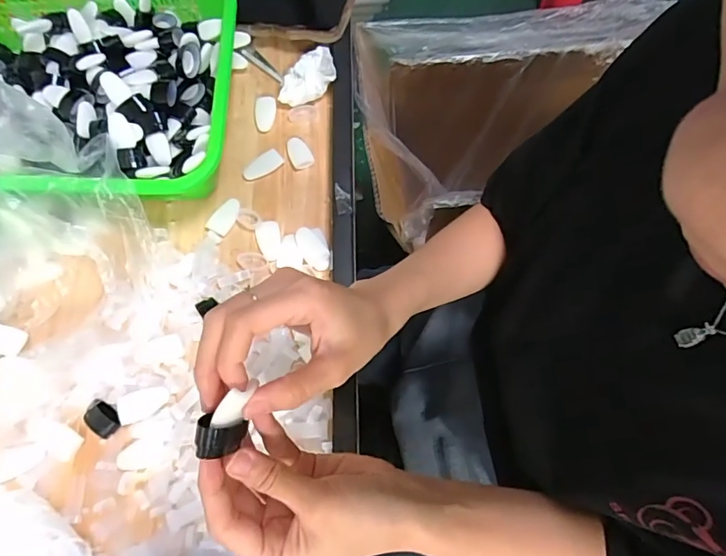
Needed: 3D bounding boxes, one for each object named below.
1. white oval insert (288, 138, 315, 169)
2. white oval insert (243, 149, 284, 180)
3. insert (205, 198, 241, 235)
[{"bbox_3d":[-0.072,-0.140,0.519,0.022,0.007,0.044,-26,70,-8],"label":"white oval insert"},{"bbox_3d":[-0.110,-0.123,0.513,0.045,0.010,0.020,-34,71,-11],"label":"white oval insert"},{"bbox_3d":[-0.147,-0.066,0.493,0.027,0.008,0.041,26,72,12],"label":"insert"}]

